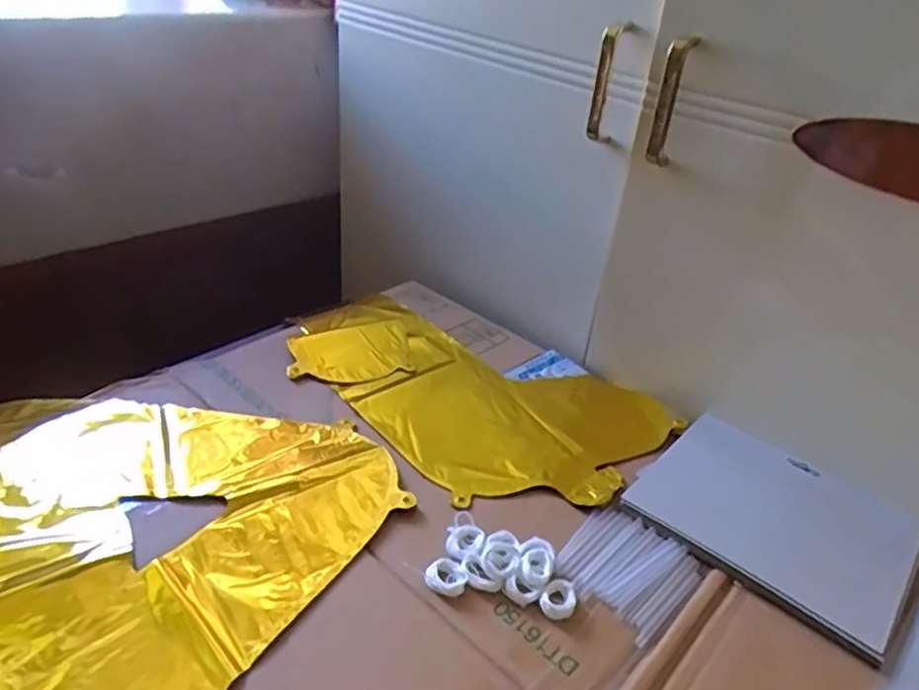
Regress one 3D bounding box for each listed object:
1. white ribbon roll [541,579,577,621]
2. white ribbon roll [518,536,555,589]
[{"bbox_3d":[0.067,0.169,0.451,0.022,0.007,0.030,23,37,25],"label":"white ribbon roll"},{"bbox_3d":[0.054,0.152,0.471,0.024,0.009,0.040,11,33,8],"label":"white ribbon roll"}]

